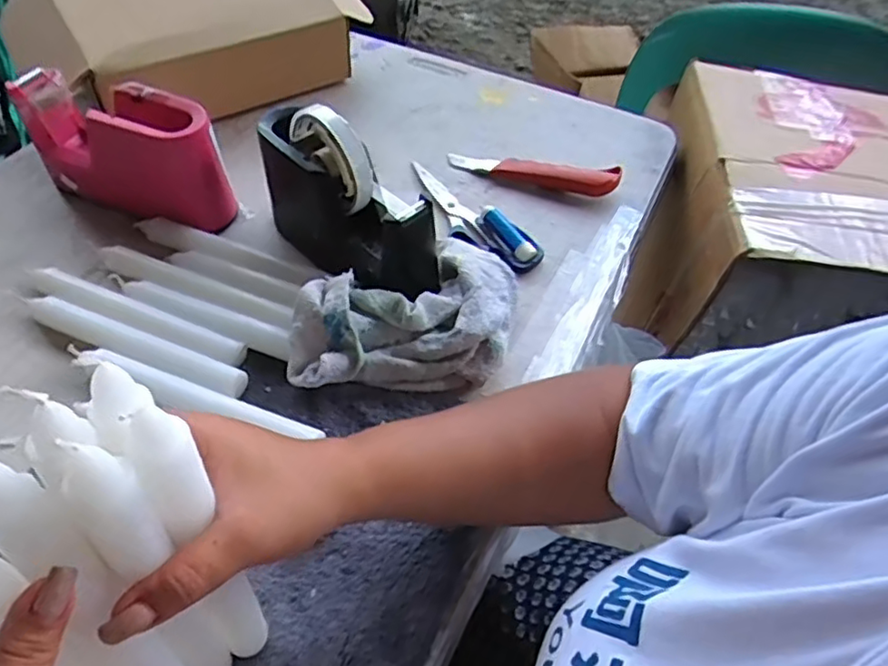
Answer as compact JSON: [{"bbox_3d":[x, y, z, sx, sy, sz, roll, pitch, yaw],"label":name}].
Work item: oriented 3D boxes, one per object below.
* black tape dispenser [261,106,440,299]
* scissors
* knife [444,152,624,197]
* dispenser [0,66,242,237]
[{"bbox_3d":[-0.080,-0.104,0.495,0.177,0.122,0.058,33,55,23],"label":"black tape dispenser"},{"bbox_3d":[0.016,-0.111,0.581,0.053,0.014,0.178,-31,57,-26],"label":"scissors"},{"bbox_3d":[0.086,-0.161,0.620,0.170,0.021,0.036,14,50,10],"label":"knife"},{"bbox_3d":[-0.276,-0.159,0.552,0.181,0.099,0.054,17,50,12],"label":"dispenser"}]

